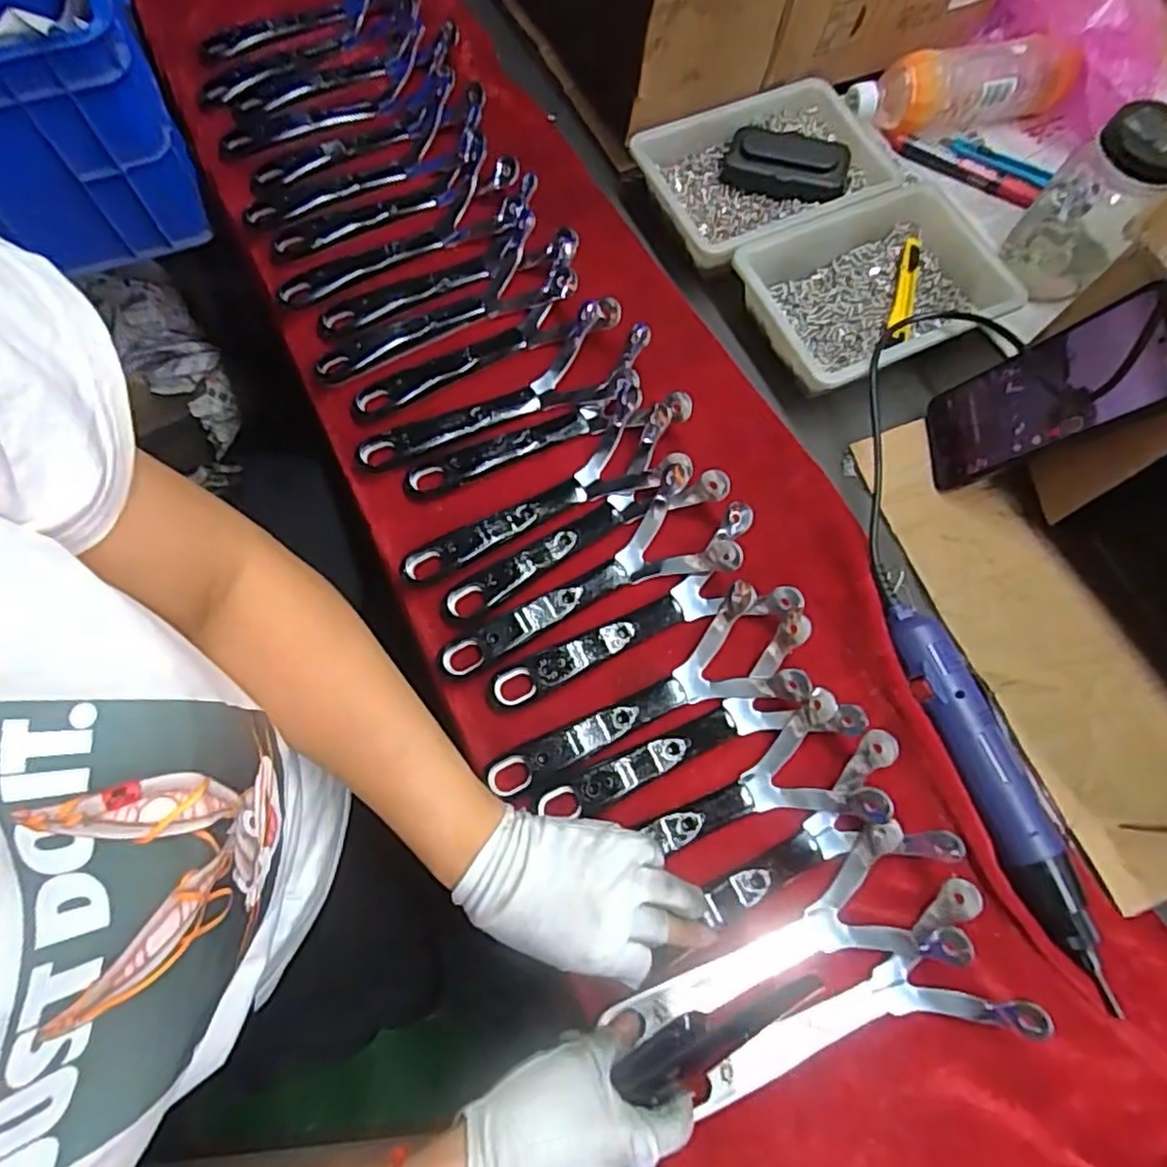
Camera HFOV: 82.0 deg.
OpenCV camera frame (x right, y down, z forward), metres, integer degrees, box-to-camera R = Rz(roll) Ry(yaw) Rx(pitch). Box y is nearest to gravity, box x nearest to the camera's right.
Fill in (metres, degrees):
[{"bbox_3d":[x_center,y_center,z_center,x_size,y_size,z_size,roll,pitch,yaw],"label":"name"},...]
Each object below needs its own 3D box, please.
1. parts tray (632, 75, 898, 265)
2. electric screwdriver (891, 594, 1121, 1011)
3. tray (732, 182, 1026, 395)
[{"bbox_3d":[0.175,-0.369,0.606,0.230,0.047,0.146,-26,74,-9],"label":"parts tray"},{"bbox_3d":[0.270,0.134,0.440,0.036,0.029,0.256,-20,73,-7],"label":"electric screwdriver"},{"bbox_3d":[0.248,-0.247,0.567,0.214,0.048,0.146,-26,74,-8],"label":"tray"}]

